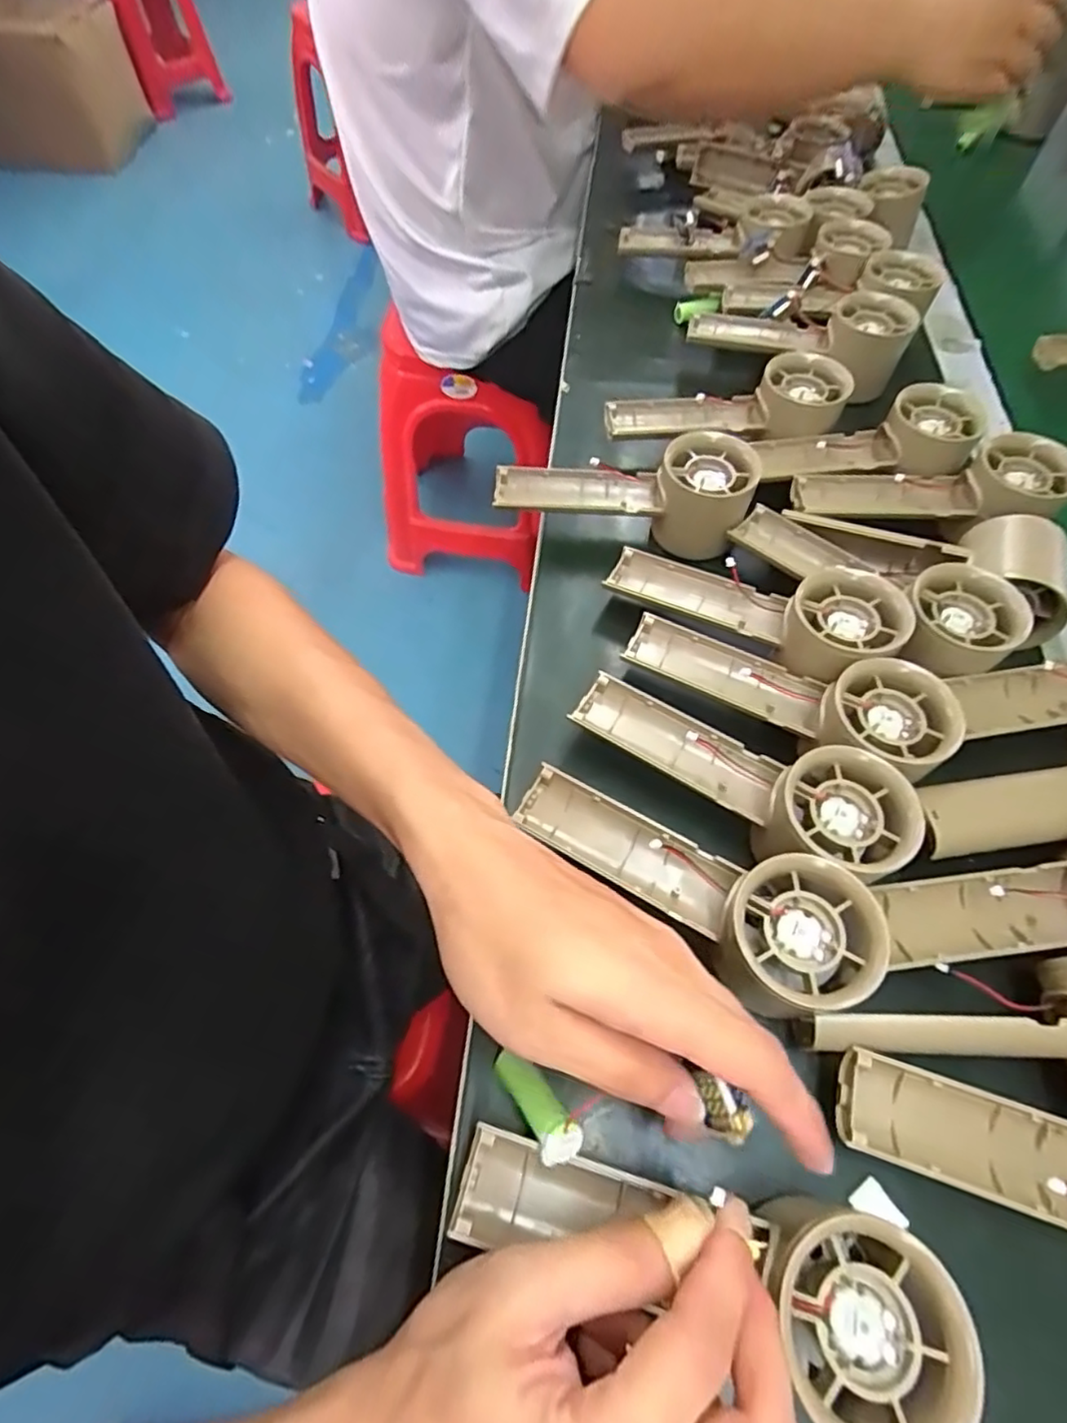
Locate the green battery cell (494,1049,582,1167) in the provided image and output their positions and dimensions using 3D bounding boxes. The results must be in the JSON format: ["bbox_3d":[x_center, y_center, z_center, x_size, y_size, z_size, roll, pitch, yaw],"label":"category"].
[{"bbox_3d":[0.000,0.148,0.244,0.015,0.014,0.050,-36,15,-17],"label":"green battery cell"}]

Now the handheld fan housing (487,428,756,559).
[{"bbox_3d":[0.055,-0.144,0.406,0.155,0.052,0.057,10,60,6],"label":"handheld fan housing"}]

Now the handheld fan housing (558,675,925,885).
[{"bbox_3d":[0.093,0.030,0.306,0.158,0.034,0.053,24,63,27],"label":"handheld fan housing"}]

